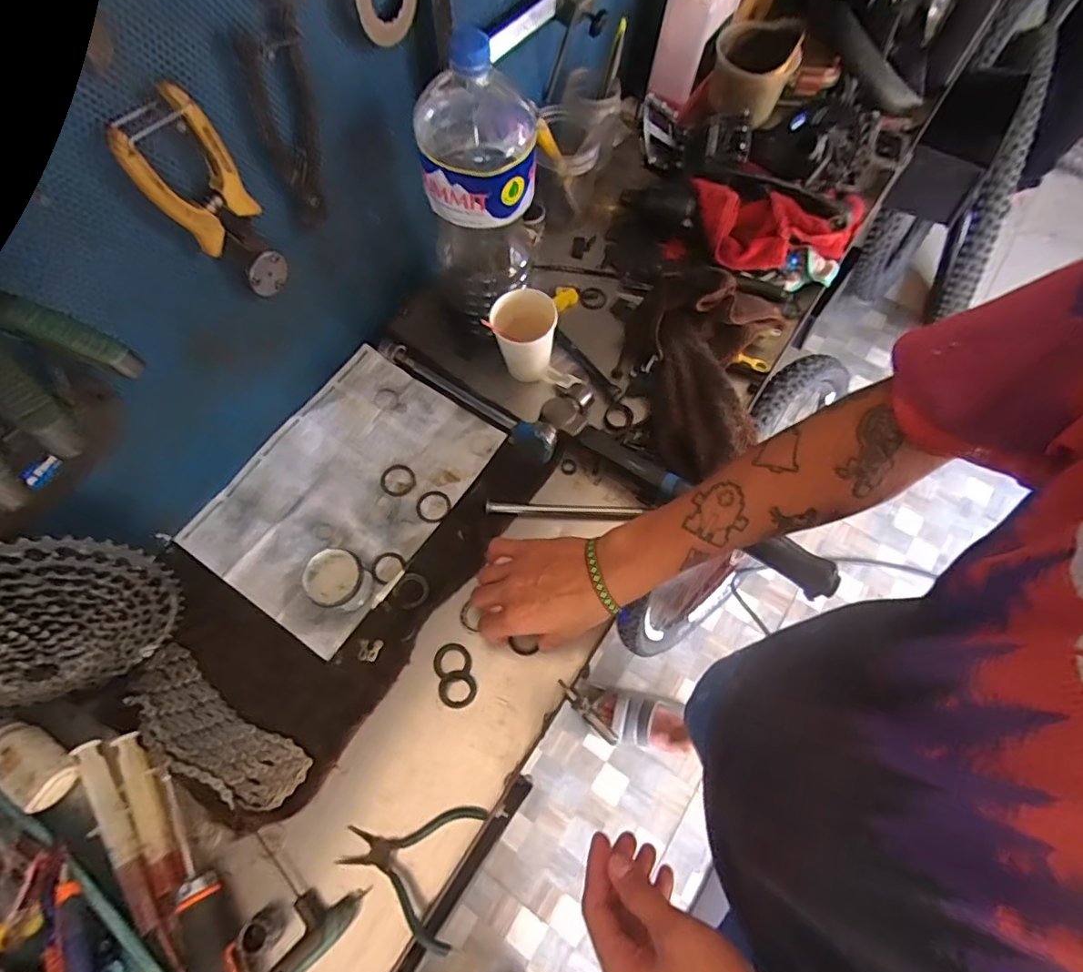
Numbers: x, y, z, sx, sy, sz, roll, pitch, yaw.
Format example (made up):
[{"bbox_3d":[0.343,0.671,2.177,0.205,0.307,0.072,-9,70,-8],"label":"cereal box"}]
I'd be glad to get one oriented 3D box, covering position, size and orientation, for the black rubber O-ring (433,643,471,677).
[{"bbox_3d":[-0.086,0.167,0.536,0.034,0.010,0.031,0,67,-1],"label":"black rubber O-ring"}]

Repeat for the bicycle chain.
[{"bbox_3d":[-0.304,0.228,0.509,0.183,0.011,0.074,33,71,12],"label":"bicycle chain"}]

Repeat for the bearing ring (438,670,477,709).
[{"bbox_3d":[-0.080,0.193,0.526,0.035,0.012,0.033,0,67,-1],"label":"bearing ring"}]

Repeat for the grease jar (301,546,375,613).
[{"bbox_3d":[-0.196,0.091,0.537,0.055,0.043,0.054,0,67,-1],"label":"grease jar"}]

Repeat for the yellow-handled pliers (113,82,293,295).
[{"bbox_3d":[-0.241,-0.199,0.413,0.059,0.161,0.030,-34,71,-14],"label":"yellow-handled pliers"}]

